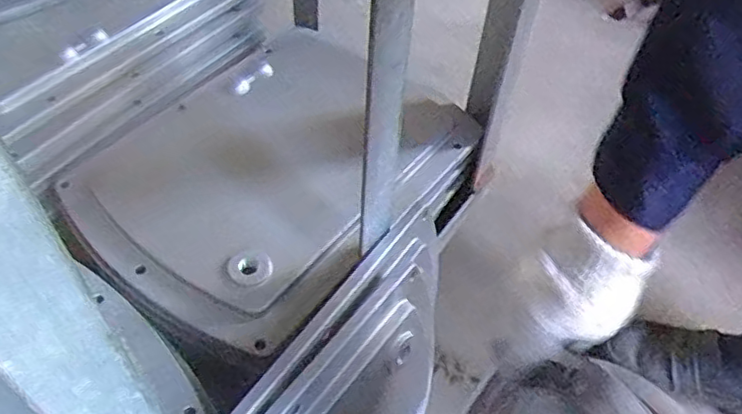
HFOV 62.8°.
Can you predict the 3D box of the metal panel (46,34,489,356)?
[{"bbox_3d":[-0.096,-0.048,0.614,0.287,0.045,0.379,30,54,22],"label":"metal panel"}]

